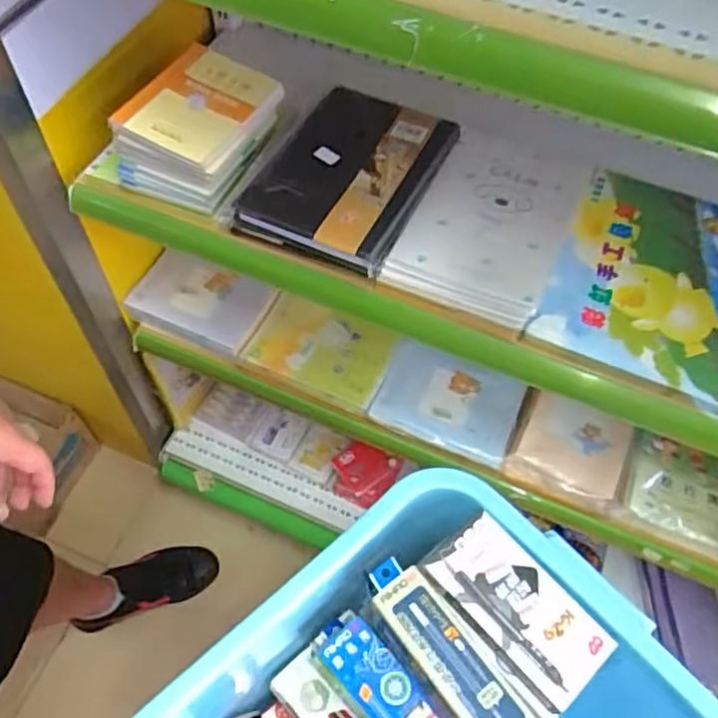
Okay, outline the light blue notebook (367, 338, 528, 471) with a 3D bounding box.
[{"bbox_3d":[0.117,0.053,0.868,0.180,0.030,0.142,21,60,10],"label":"light blue notebook"}]

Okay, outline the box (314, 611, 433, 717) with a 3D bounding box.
[{"bbox_3d":[0.036,0.291,0.531,0.044,0.030,0.186,-35,65,-21],"label":"box"}]

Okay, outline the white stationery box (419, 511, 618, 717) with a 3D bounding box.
[{"bbox_3d":[0.124,0.201,0.530,0.077,0.023,0.144,-37,66,-22],"label":"white stationery box"}]

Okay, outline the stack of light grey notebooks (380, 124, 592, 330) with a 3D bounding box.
[{"bbox_3d":[0.131,-0.136,0.641,0.137,0.029,0.215,24,60,12],"label":"stack of light grey notebooks"}]

